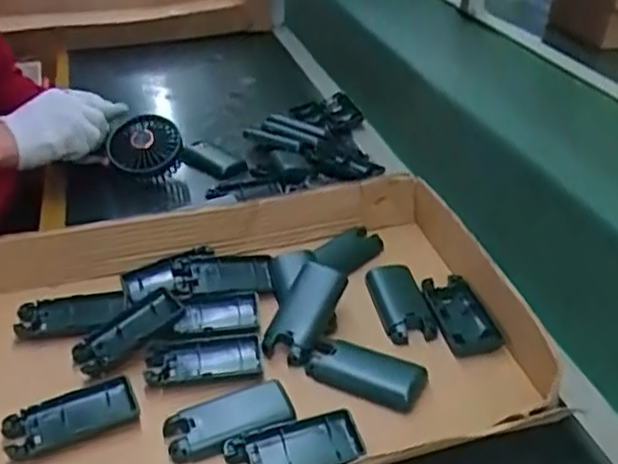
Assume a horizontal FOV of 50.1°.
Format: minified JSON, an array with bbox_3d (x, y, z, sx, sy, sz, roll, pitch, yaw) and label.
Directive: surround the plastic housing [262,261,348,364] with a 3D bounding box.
[{"bbox_3d":[-0.004,0.070,0.566,0.038,0.025,0.088,20,68,28],"label":"plastic housing"}]

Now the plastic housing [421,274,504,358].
[{"bbox_3d":[0.135,0.073,0.582,0.049,0.013,0.090,-8,34,-10],"label":"plastic housing"}]

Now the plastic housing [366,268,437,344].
[{"bbox_3d":[0.081,0.060,0.598,0.043,0.016,0.093,-7,34,-10],"label":"plastic housing"}]

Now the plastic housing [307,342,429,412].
[{"bbox_3d":[0.044,0.110,0.524,0.093,0.013,0.041,15,37,23],"label":"plastic housing"}]

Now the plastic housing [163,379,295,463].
[{"bbox_3d":[-0.058,0.138,0.486,0.092,0.011,0.045,-16,36,-22],"label":"plastic housing"}]

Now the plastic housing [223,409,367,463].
[{"bbox_3d":[-0.009,0.154,0.463,0.094,0.010,0.044,-10,35,-14],"label":"plastic housing"}]

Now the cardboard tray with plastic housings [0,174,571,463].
[{"bbox_3d":[-0.103,0.089,0.542,0.557,0.054,0.335,-12,35,-17],"label":"cardboard tray with plastic housings"}]

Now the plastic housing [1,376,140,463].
[{"bbox_3d":[-0.179,0.139,0.497,0.094,0.013,0.043,-15,36,-21],"label":"plastic housing"}]

